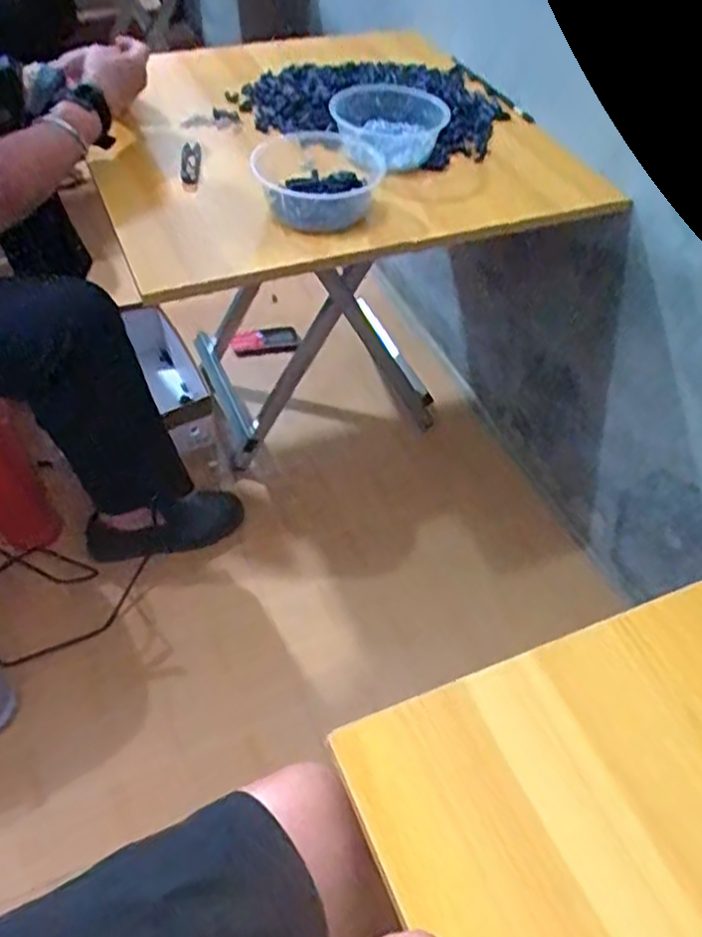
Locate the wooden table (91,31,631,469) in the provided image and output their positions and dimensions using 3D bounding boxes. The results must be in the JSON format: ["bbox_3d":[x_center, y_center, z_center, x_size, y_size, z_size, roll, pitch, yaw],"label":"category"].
[{"bbox_3d":[-0.016,-0.271,1.115,0.574,0.583,0.485,-15,52,-16],"label":"wooden table"}]

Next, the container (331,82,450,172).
[{"bbox_3d":[0.047,-0.430,0.922,0.127,0.050,0.119,30,54,22],"label":"container"}]

